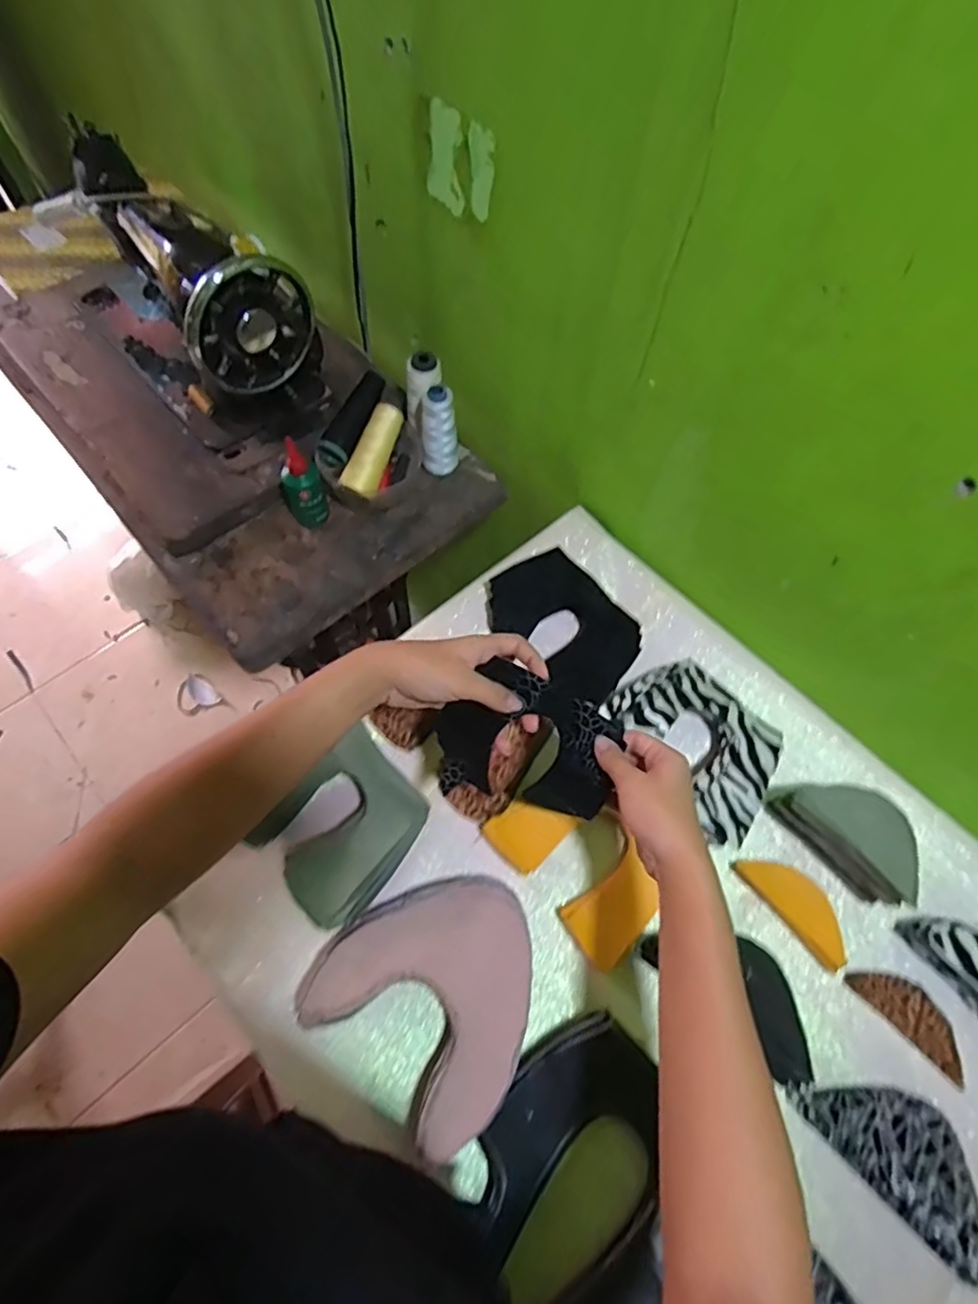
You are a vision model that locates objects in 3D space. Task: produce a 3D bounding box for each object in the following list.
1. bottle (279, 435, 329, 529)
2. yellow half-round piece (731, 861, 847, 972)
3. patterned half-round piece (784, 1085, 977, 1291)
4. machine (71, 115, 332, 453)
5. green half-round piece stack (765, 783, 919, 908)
[{"bbox_3d":[-0.211,-0.184,0.700,0.041,0.107,0.040,1,64,-3],"label":"bottle"},{"bbox_3d":[0.277,0.224,0.550,0.042,0.012,0.105,-32,70,-17],"label":"yellow half-round piece"},{"bbox_3d":[0.317,0.382,0.478,0.153,0.023,0.074,42,69,16],"label":"patterned half-round piece"},{"bbox_3d":[-0.350,-0.422,0.725,0.166,0.205,0.322,-36,71,-19],"label":"machine"},{"bbox_3d":[0.327,0.164,0.559,0.058,0.070,0.125,-34,70,-18],"label":"green half-round piece stack"}]

